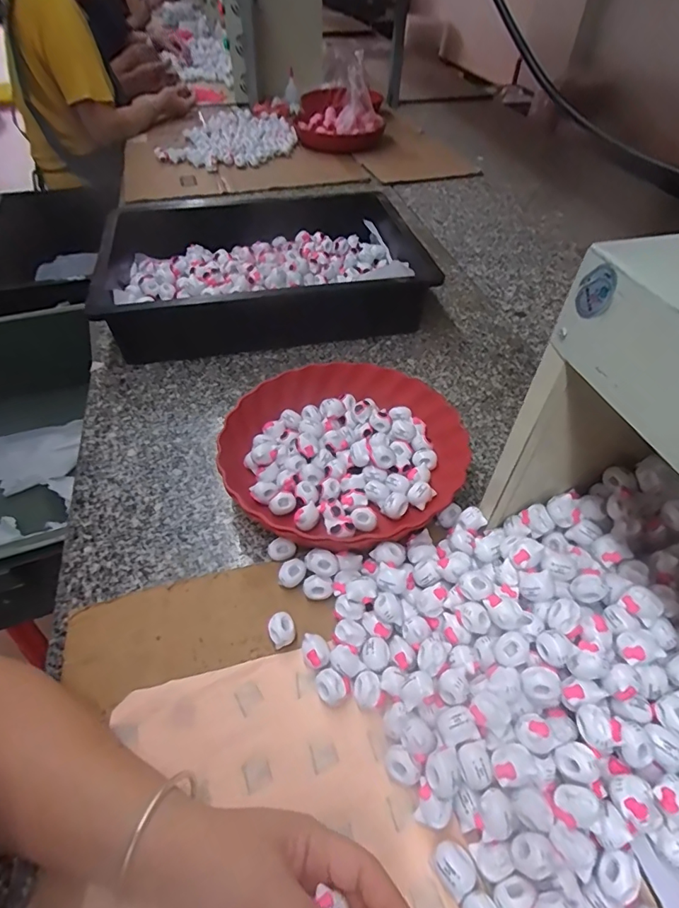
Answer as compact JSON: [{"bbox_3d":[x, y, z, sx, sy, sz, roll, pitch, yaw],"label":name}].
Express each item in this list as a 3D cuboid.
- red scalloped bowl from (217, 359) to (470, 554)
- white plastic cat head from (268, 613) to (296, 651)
[{"bbox_3d":[0.003,-0.004,0.501,0.242,0.054,0.231,1,47,-1],"label":"red scalloped bowl"},{"bbox_3d":[-0.046,0.143,0.384,0.020,0.020,0.022,1,47,-1],"label":"white plastic cat head"}]

